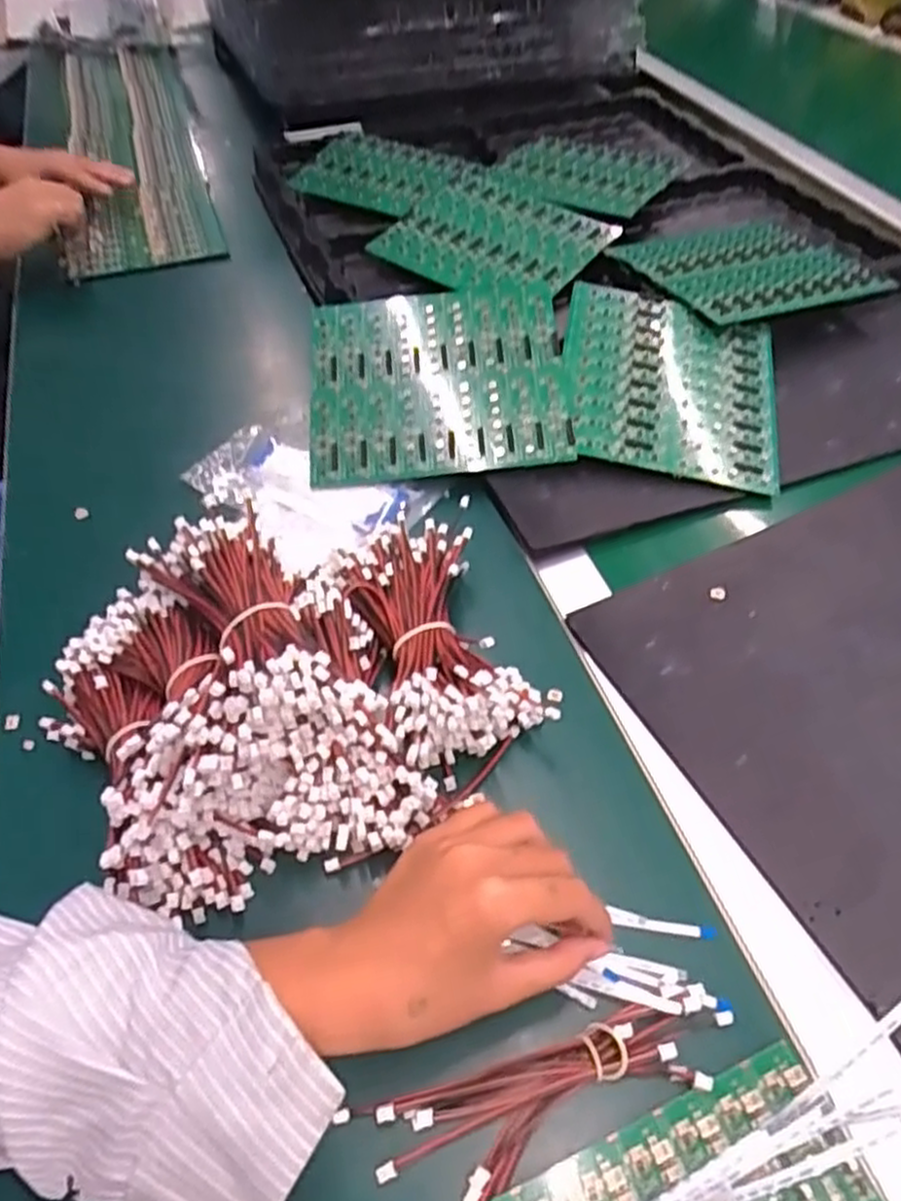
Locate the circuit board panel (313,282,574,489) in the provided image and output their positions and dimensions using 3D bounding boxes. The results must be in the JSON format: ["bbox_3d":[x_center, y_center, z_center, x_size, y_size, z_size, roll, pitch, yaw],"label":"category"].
[{"bbox_3d":[-0.010,-0.179,0.607,0.203,0.012,0.184,-5,72,1],"label":"circuit board panel"}]

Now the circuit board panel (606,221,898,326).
[{"bbox_3d":[0.289,-0.316,0.713,0.205,0.010,0.173,-21,53,-16],"label":"circuit board panel"}]

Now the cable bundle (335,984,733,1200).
[{"bbox_3d":[0.045,0.215,0.318,0.165,0.010,0.051,-13,52,-11],"label":"cable bundle"}]

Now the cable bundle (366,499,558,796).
[{"bbox_3d":[-0.001,0.016,0.459,0.100,0.053,0.166,-13,52,-10],"label":"cable bundle"}]

